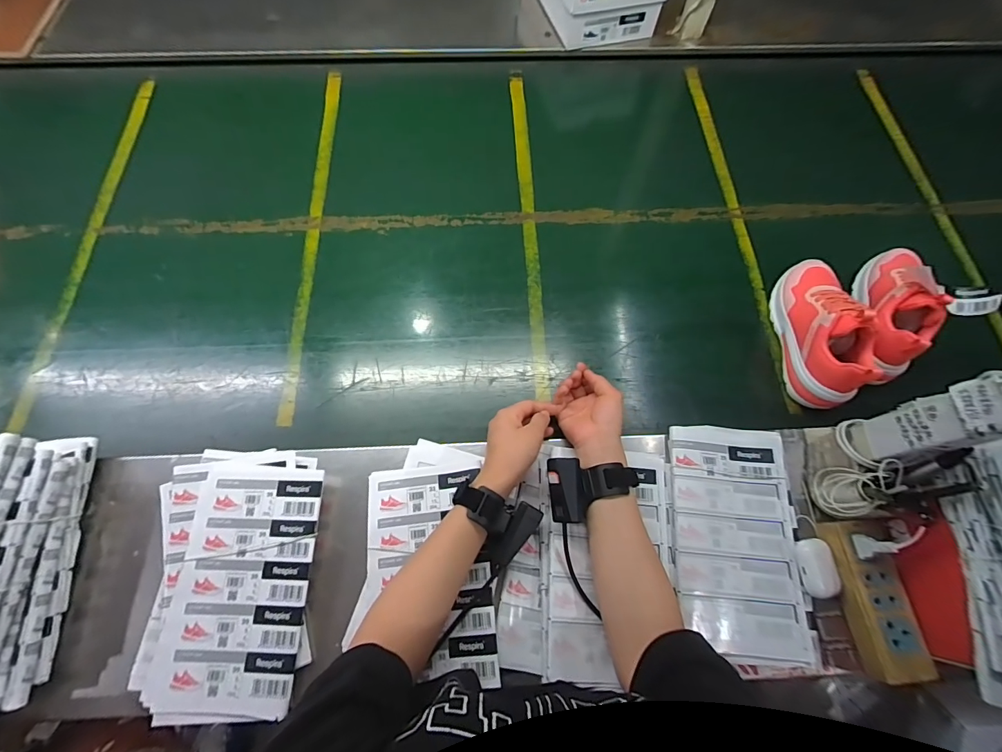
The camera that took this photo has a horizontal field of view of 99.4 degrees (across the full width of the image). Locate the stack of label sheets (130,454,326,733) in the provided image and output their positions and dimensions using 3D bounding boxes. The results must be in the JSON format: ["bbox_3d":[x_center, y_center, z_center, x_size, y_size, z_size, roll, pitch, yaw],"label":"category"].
[{"bbox_3d":[-0.292,0.217,0.469,0.176,0.024,0.267,-3,70,-2],"label":"stack of label sheets"}]

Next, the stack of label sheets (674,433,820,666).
[{"bbox_3d":[0.274,0.186,0.499,0.145,0.017,0.251,2,70,0],"label":"stack of label sheets"}]

